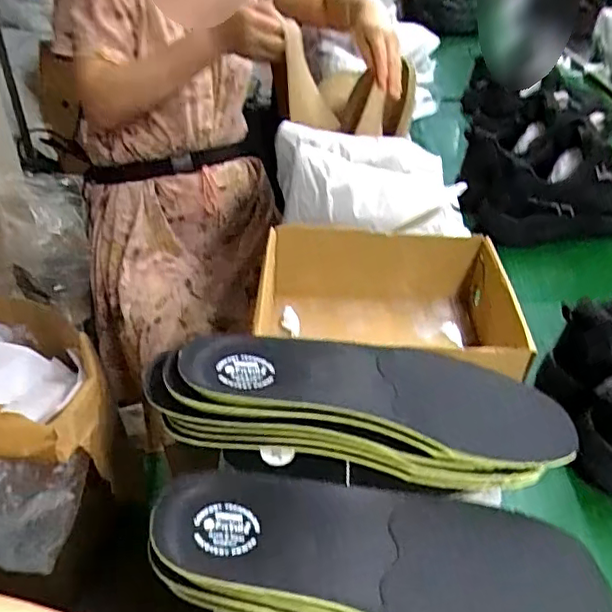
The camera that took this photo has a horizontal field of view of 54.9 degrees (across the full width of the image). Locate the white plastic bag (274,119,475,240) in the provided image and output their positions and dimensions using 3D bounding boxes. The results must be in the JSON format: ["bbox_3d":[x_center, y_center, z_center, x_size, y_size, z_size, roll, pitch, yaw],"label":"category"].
[{"bbox_3d":[0.094,-0.163,0.772,0.252,0.088,0.192,-2,37,-4],"label":"white plastic bag"}]

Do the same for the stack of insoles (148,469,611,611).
[{"bbox_3d":[0.049,0.166,0.382,0.292,0.050,0.107,5,37,5],"label":"stack of insoles"}]

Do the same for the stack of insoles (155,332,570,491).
[{"bbox_3d":[0.041,0.069,0.456,0.307,0.078,0.100,4,37,4],"label":"stack of insoles"}]

